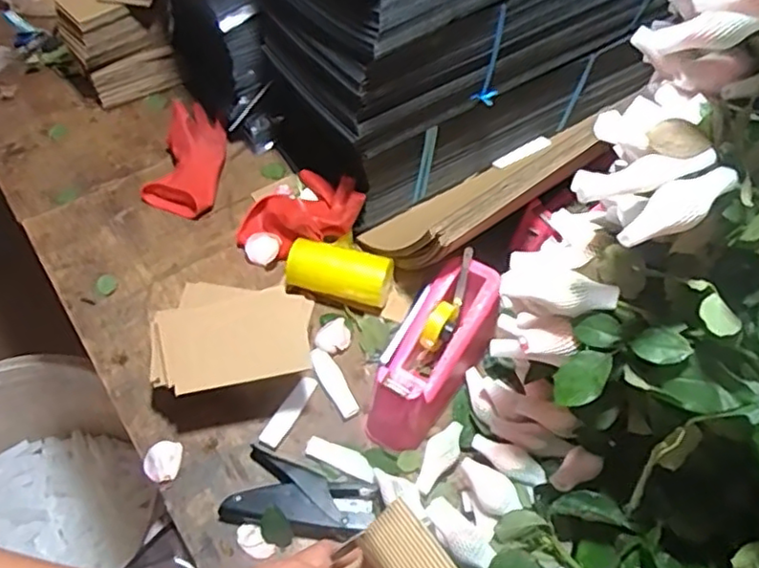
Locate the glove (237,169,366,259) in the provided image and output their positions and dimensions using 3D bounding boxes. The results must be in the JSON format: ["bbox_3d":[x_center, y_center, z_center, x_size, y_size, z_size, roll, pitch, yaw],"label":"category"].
[{"bbox_3d":[-0.107,-0.087,0.822,0.149,0.085,0.116,-23,58,-16],"label":"glove"}]

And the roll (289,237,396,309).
[{"bbox_3d":[-0.048,-0.011,0.779,0.125,0.055,0.052,16,56,11],"label":"roll"}]

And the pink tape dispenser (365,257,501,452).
[{"bbox_3d":[0.053,0.074,0.692,0.077,0.101,0.218,27,59,18],"label":"pink tape dispenser"}]

